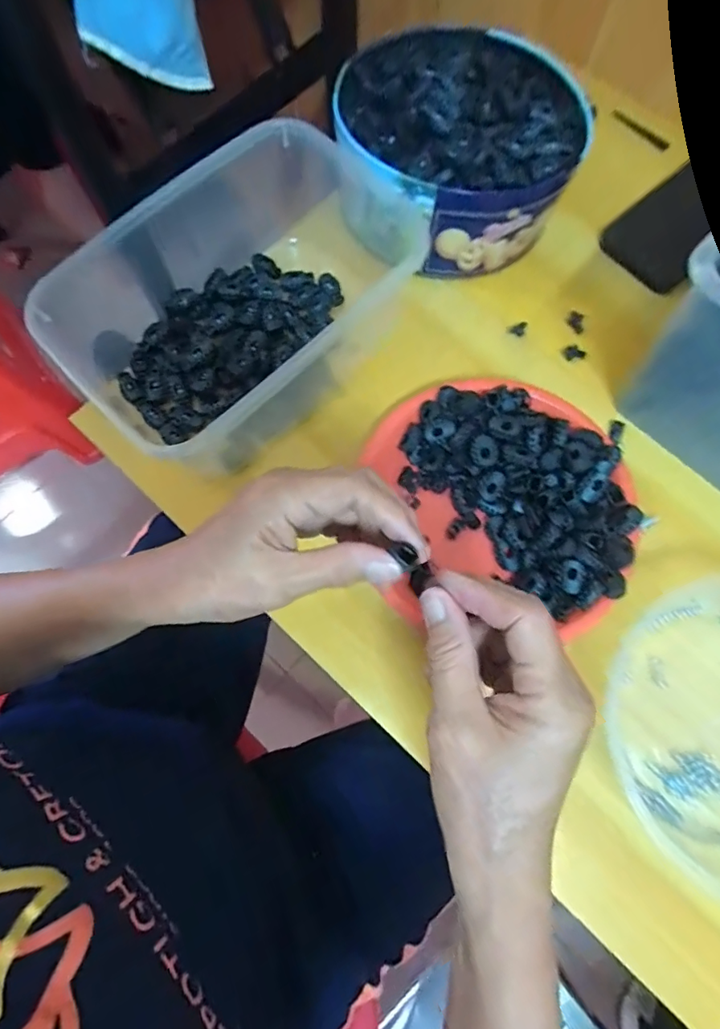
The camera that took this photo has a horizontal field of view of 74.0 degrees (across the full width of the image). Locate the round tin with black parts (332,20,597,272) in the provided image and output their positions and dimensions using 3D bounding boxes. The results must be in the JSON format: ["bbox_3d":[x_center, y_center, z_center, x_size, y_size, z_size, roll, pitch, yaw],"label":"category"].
[{"bbox_3d":[0.079,-0.307,0.405,0.198,0.076,0.182,38,78,10],"label":"round tin with black parts"}]

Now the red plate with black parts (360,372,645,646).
[{"bbox_3d":[0.104,-0.011,0.342,0.180,0.040,0.178,0,75,0],"label":"red plate with black parts"}]

